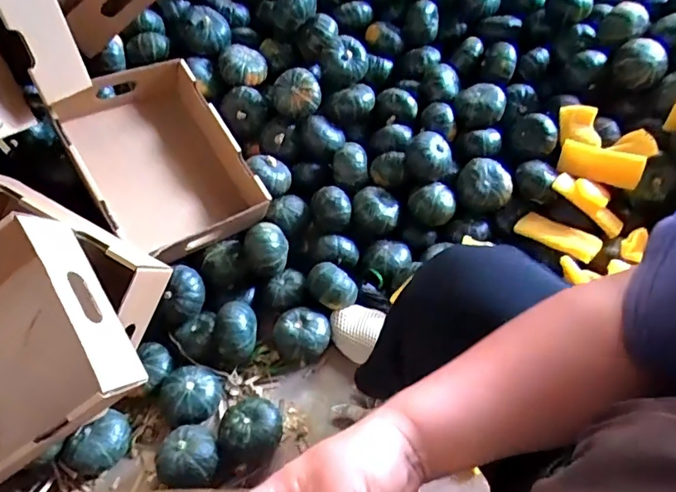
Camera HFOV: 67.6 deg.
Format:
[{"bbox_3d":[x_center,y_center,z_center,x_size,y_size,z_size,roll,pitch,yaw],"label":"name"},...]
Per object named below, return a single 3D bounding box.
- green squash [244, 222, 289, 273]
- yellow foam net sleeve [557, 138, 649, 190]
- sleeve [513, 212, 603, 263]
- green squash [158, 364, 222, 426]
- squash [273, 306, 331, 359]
[{"bbox_3d":[-0.126,0.011,0.907,0.073,0.082,0.069,-11,49,-5],"label":"green squash"},{"bbox_3d":[0.489,-0.154,0.937,0.156,0.074,0.023,16,51,1],"label":"yellow foam net sleeve"},{"bbox_3d":[0.394,-0.018,0.911,0.144,0.037,0.048,30,58,27],"label":"sleeve"},{"bbox_3d":[-0.238,0.239,0.817,0.092,0.061,0.089,11,51,14],"label":"green squash"},{"bbox_3d":[-0.062,0.154,0.876,0.094,0.071,0.079,10,50,13],"label":"squash"}]

